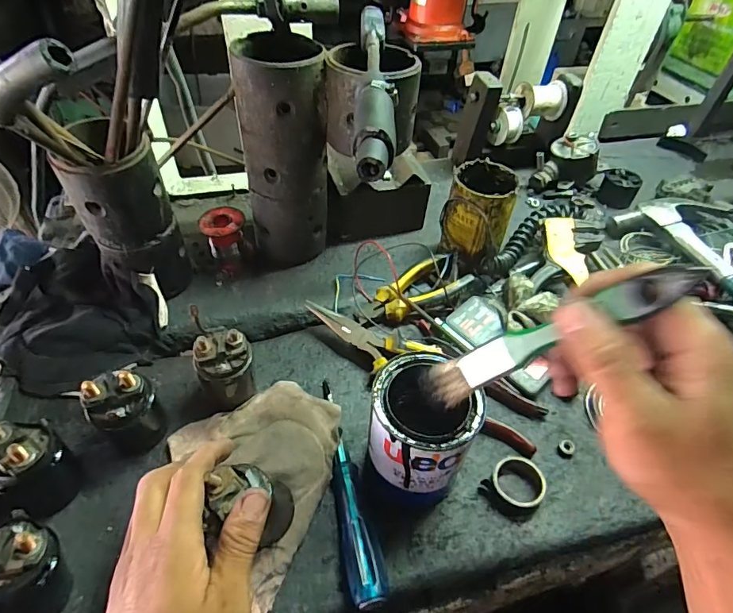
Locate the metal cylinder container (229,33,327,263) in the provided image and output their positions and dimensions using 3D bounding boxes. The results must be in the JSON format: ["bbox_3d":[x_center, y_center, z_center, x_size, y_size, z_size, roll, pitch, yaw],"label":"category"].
[{"bbox_3d":[-0.090,-0.160,0.490,0.088,0.224,0.083,-6,48,-10],"label":"metal cylinder container"}]

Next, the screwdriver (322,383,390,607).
[{"bbox_3d":[-0.020,0.141,0.372,0.026,0.025,0.188,-10,49,-13],"label":"screwdriver"}]

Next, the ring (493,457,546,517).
[{"bbox_3d":[0.130,0.152,0.382,0.046,0.019,0.046,15,48,10],"label":"ring"}]

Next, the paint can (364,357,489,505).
[{"bbox_3d":[0.044,0.099,0.364,0.080,0.116,0.084,2,47,-2],"label":"paint can"}]

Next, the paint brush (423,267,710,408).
[{"bbox_3d":[0.097,0.023,0.255,0.023,0.174,0.017,38,48,-14],"label":"paint brush"}]

